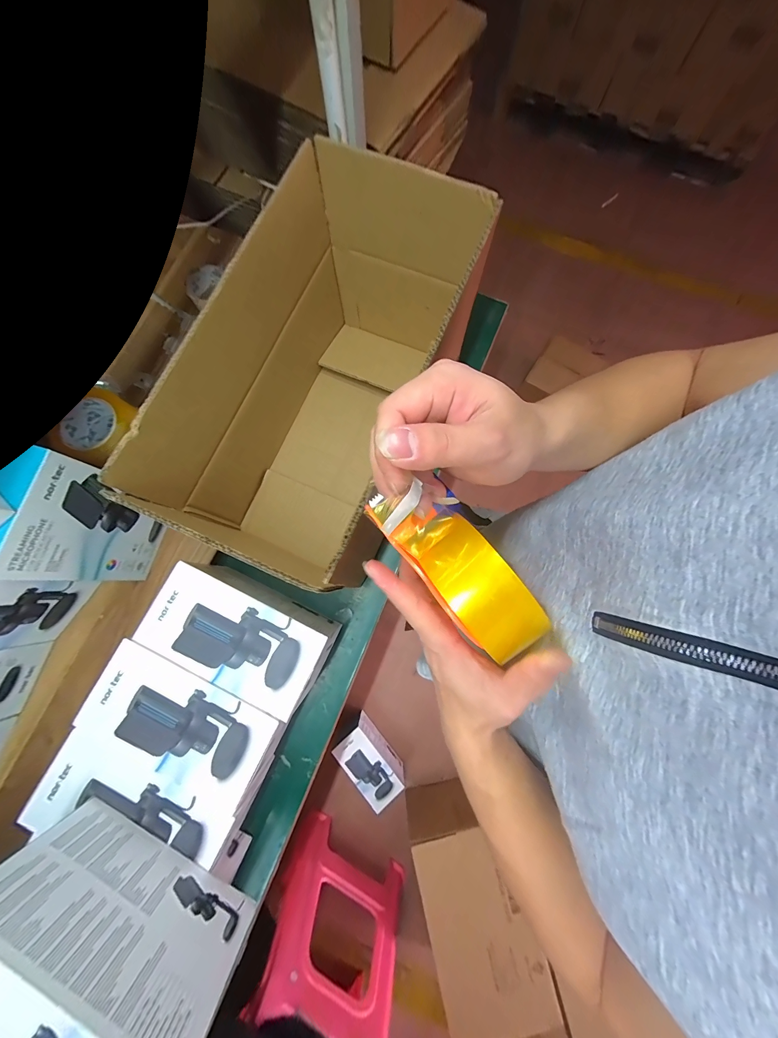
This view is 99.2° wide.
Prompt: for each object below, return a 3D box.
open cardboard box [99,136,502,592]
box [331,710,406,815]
[{"bbox_3d":[-0.085,-0.186,0.497,0.269,0.296,0.480,24,80,4],"label":"open cardboard box"},{"bbox_3d":[-0.066,0.826,1.157,0.132,0.179,0.235,-40,82,-8],"label":"box"}]

